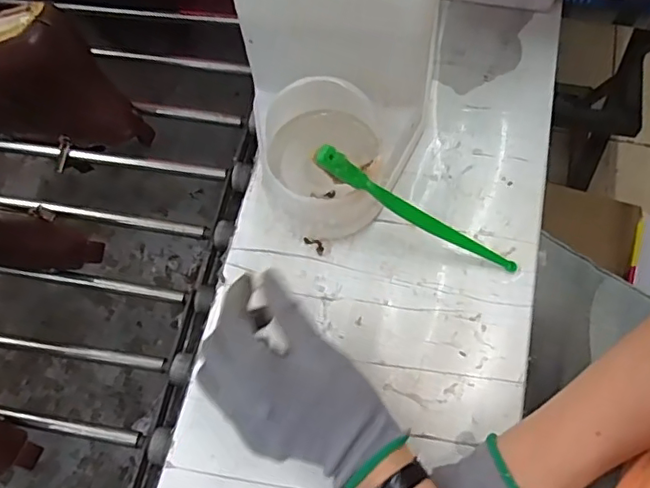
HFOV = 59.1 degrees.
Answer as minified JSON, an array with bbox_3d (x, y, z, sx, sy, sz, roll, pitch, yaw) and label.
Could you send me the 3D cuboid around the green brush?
[{"bbox_3d":[0.066,-0.021,0.407,0.171,0.017,0.013,29,70,-19],"label":"green brush"}]

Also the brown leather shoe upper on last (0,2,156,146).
[{"bbox_3d":[-0.292,-0.152,0.498,0.271,0.097,0.084,7,70,3],"label":"brown leather shoe upper on last"}]

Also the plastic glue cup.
[{"bbox_3d":[0.004,-0.064,0.437,0.102,0.056,0.109,0,70,1],"label":"plastic glue cup"}]

